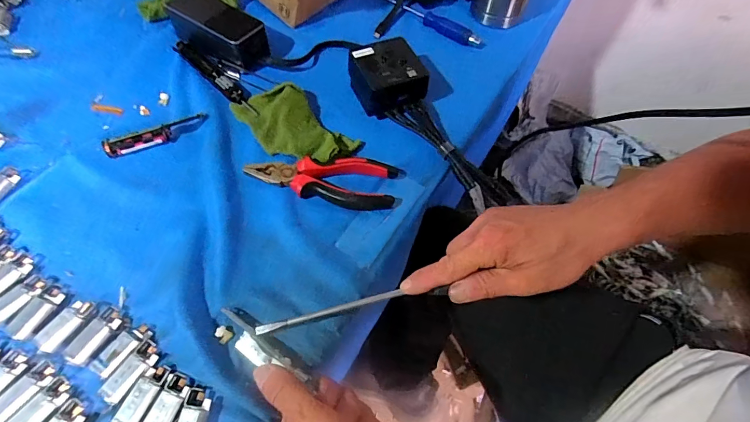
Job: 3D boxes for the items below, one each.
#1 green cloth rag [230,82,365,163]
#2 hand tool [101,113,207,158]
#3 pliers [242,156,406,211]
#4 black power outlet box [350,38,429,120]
[{"bbox_3d":[-0.095,-0.103,0.443,0.080,0.019,0.143,-39,67,-22],"label":"green cloth rag"},{"bbox_3d":[-0.243,-0.085,0.429,0.108,0.018,0.016,-22,62,-15],"label":"hand tool"},{"bbox_3d":[-0.052,-0.033,0.403,0.159,0.015,0.052,3,58,0],"label":"pliers"},{"bbox_3d":[0.015,-0.160,0.467,0.081,0.046,0.085,-20,61,-14],"label":"black power outlet box"}]

